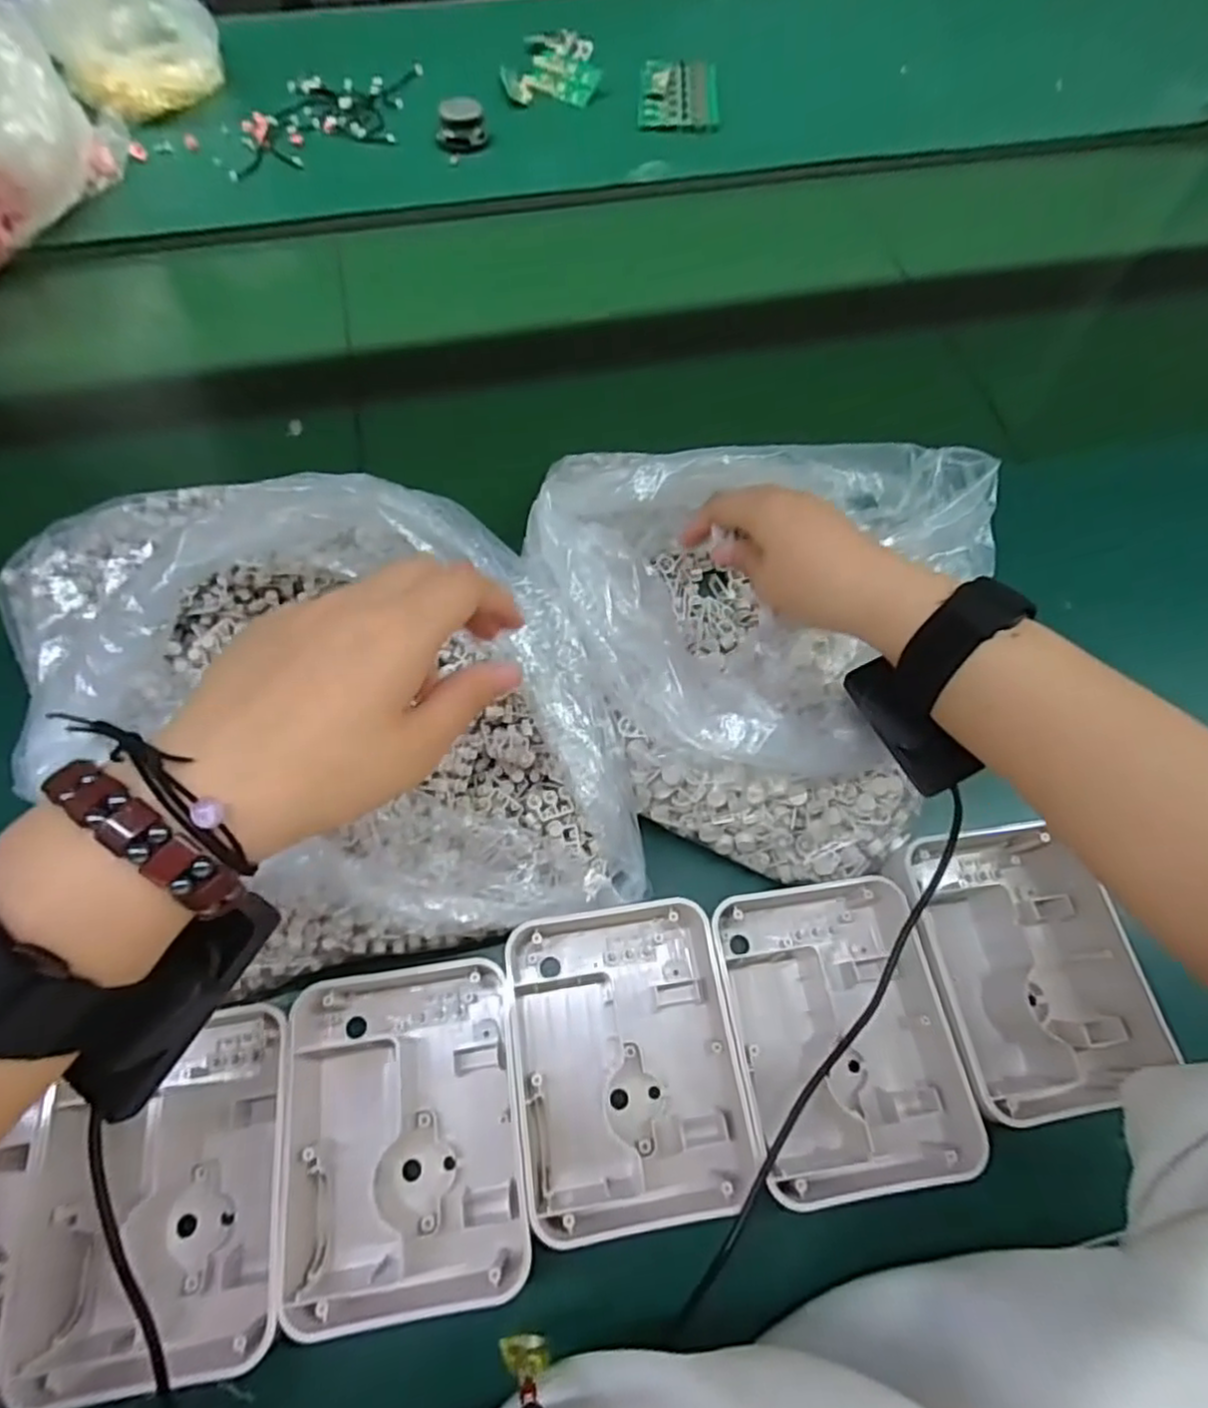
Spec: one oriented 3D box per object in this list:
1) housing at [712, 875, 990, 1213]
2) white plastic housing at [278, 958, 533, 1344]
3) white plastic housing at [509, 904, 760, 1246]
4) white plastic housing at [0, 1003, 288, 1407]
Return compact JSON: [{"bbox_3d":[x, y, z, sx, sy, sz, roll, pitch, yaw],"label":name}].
[{"bbox_3d":[0.111,0.155,0.327,0.103,0.039,0.128,-7,64,-4],"label":"housing"},{"bbox_3d":[-0.088,0.188,0.308,0.100,0.046,0.131,-9,64,-5],"label":"white plastic housing"},{"bbox_3d":[0.010,0.165,0.318,0.100,0.034,0.131,-9,64,-5],"label":"white plastic housing"},{"bbox_3d":[-0.180,0.205,0.288,0.098,0.034,0.128,-8,64,-4],"label":"white plastic housing"}]

